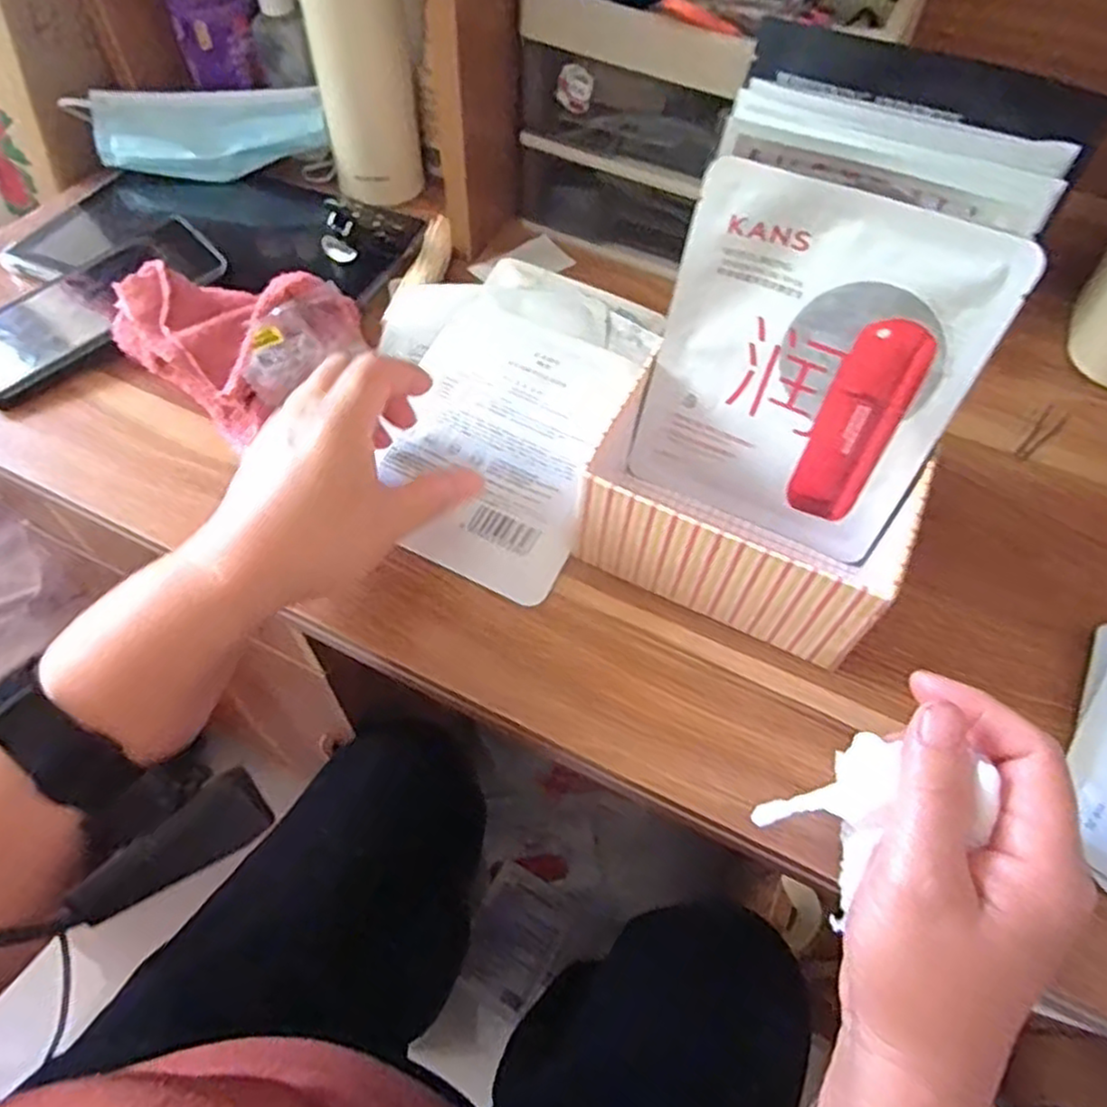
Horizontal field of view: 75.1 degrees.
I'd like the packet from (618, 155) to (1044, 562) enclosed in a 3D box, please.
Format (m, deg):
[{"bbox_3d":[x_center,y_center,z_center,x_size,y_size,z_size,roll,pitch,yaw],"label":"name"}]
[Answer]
[{"bbox_3d":[0.114,-0.079,0.338,0.132,0.162,0.006,25,43,14],"label":"packet"}]

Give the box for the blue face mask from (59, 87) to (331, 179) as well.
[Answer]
[{"bbox_3d":[-0.257,-0.312,0.530,0.181,0.035,0.058,-7,64,-1],"label":"blue face mask"}]

